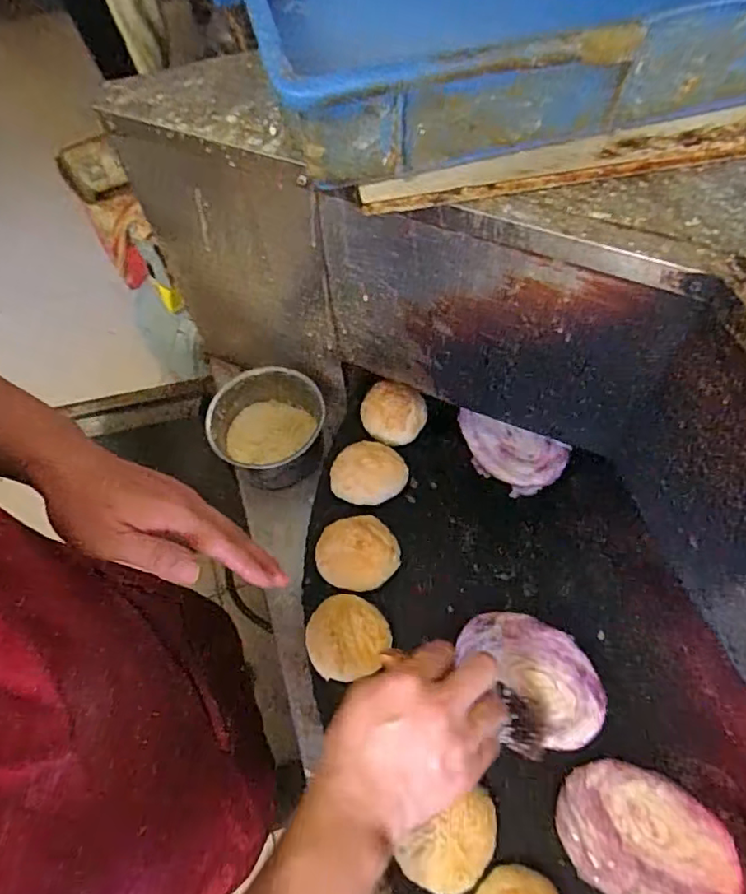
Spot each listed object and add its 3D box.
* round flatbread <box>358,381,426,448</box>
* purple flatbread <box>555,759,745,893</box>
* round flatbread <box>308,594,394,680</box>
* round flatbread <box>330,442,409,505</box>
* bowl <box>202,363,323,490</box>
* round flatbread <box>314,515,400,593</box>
[{"bbox_3d":[0.021,-0.036,0.616,0.065,0.027,0.063,-1,58,1],"label":"round flatbread"},{"bbox_3d":[0.203,0.294,0.422,0.125,0.009,0.092,23,62,15],"label":"purple flatbread"},{"bbox_3d":[-0.025,0.165,0.498,0.069,0.021,0.072,-1,58,1],"label":"round flatbread"},{"bbox_3d":[-0.006,0.027,0.585,0.068,0.025,0.071,-1,58,1],"label":"round flatbread"},{"bbox_3d":[-0.118,-0.016,0.644,0.118,0.074,0.131,12,59,8],"label":"bowl"},{"bbox_3d":[-0.015,0.101,0.541,0.076,0.018,0.069,-29,62,-16],"label":"round flatbread"}]

